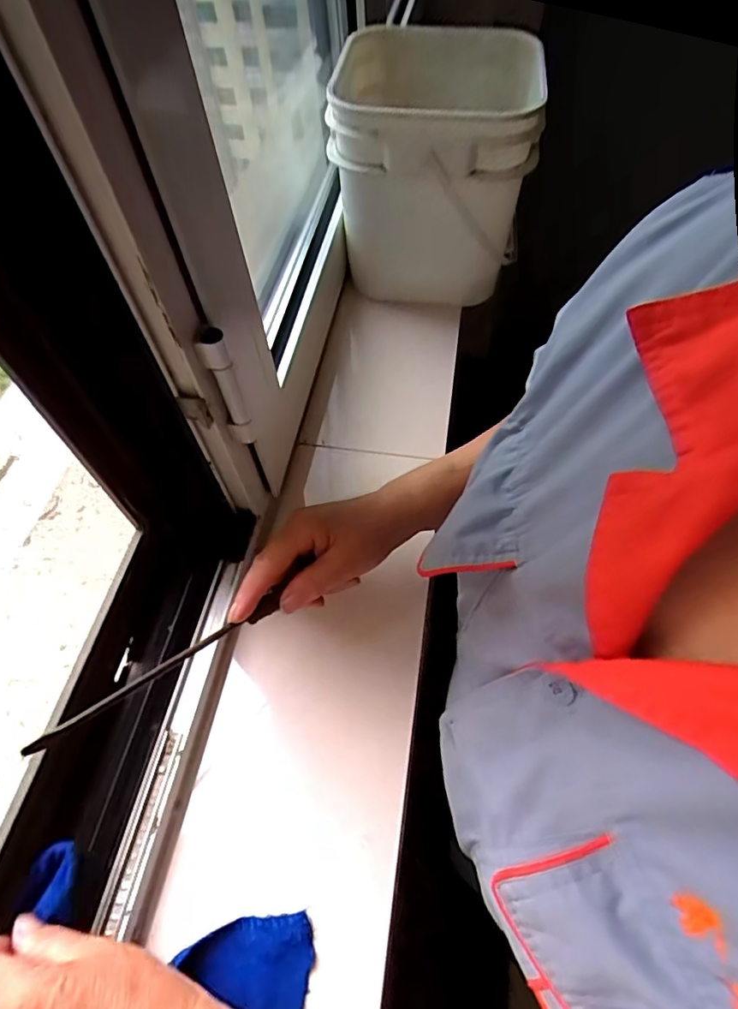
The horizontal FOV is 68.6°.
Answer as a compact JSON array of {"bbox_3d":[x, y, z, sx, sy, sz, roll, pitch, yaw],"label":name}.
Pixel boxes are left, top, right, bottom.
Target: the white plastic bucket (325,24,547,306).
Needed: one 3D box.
[{"bbox_3d":[0.075,-0.383,0.611,0.201,0.191,0.241,6,57,8],"label":"white plastic bucket"}]

